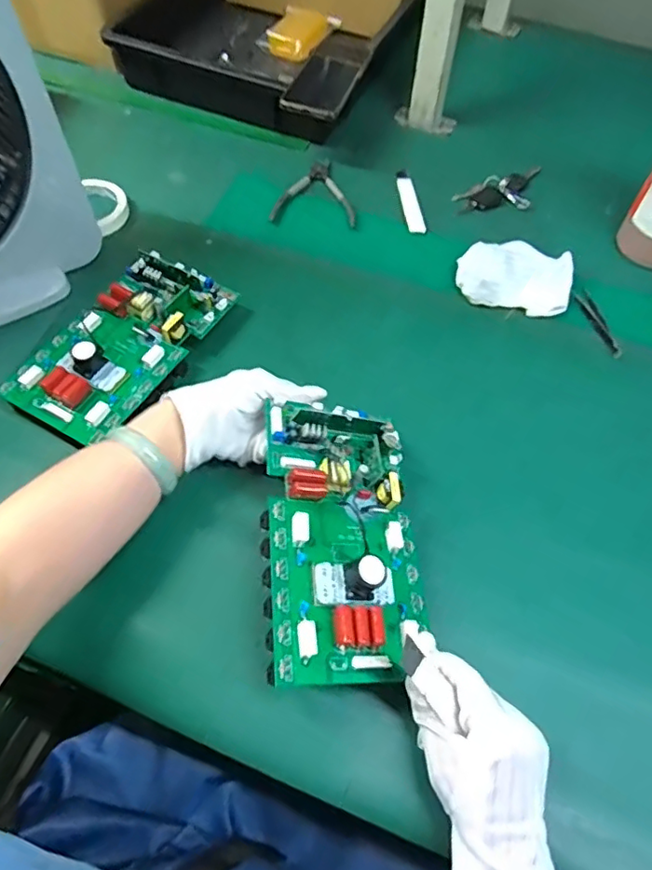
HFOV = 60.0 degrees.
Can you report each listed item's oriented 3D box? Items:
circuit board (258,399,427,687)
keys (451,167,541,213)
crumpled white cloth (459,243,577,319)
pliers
[{"bbox_3d":[0.020,0.069,0.444,0.133,0.048,0.232,9,58,-21],"label":"circuit board"},{"bbox_3d":[0.250,-0.336,0.769,0.148,0.018,0.067,-25,63,-16],"label":"keys"},{"bbox_3d":[0.221,-0.184,0.664,0.128,0.030,0.088,18,60,9],"label":"crumpled white cloth"},{"bbox_3d":[-0.018,-0.329,0.762,0.108,0.007,0.139,-1,59,-2],"label":"pliers"}]

